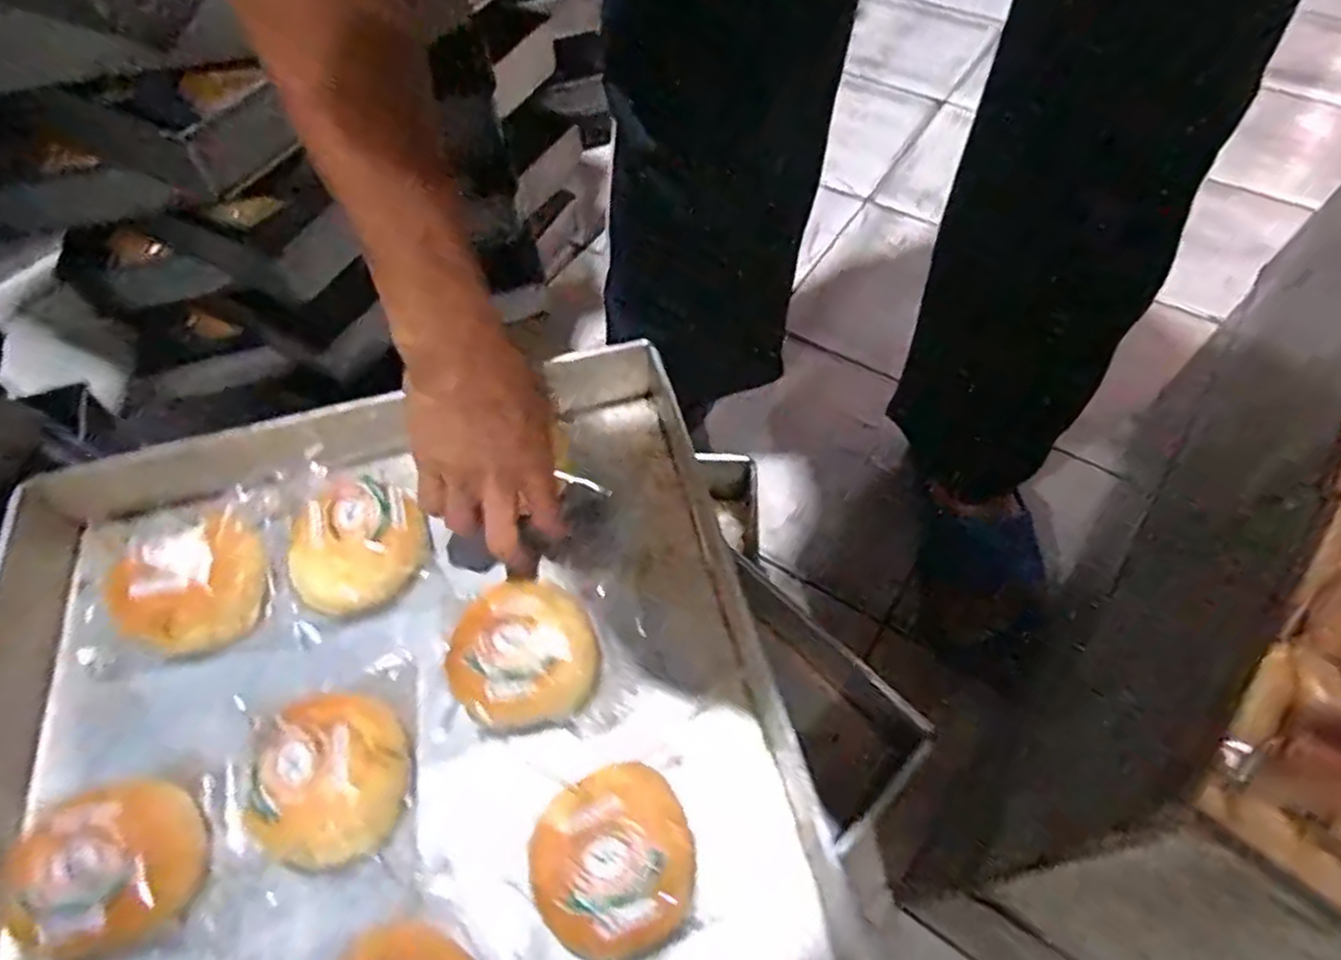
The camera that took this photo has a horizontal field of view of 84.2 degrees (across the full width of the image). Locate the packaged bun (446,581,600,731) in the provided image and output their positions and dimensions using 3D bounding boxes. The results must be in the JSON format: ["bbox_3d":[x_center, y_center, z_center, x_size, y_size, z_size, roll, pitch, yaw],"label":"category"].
[{"bbox_3d":[-0.092,0.104,0.464,0.086,0.048,0.087,-2,55,3],"label":"packaged bun"}]

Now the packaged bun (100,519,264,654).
[{"bbox_3d":[-0.322,0.068,0.499,0.080,0.049,0.089,34,65,25],"label":"packaged bun"}]

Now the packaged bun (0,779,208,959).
[{"bbox_3d":[-0.303,0.208,0.402,0.075,0.049,0.082,11,57,12],"label":"packaged bun"}]

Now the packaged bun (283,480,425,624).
[{"bbox_3d":[-0.216,0.046,0.510,0.075,0.057,0.088,34,64,25],"label":"packaged bun"}]

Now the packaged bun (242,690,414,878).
[{"bbox_3d":[-0.196,0.171,0.427,0.082,0.046,0.088,-2,55,3],"label":"packaged bun"}]

